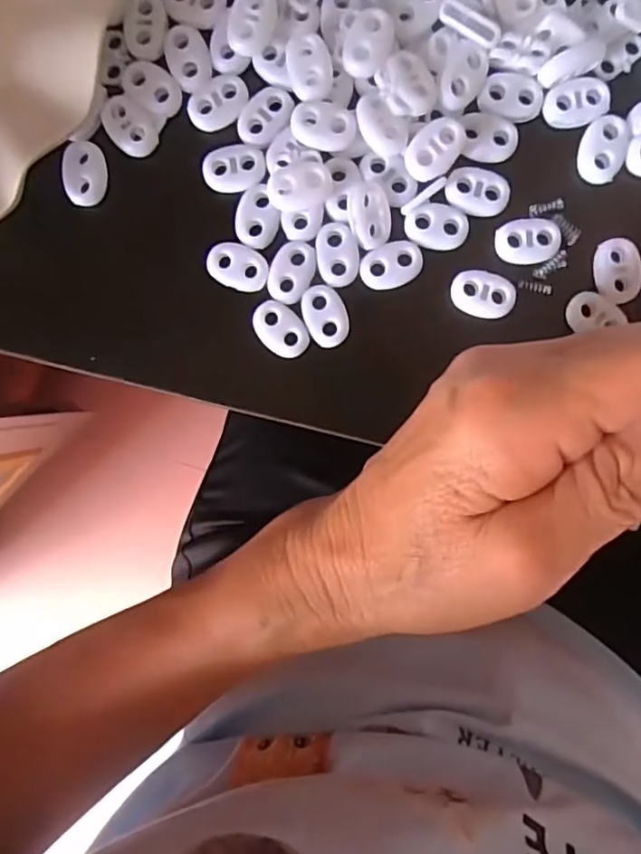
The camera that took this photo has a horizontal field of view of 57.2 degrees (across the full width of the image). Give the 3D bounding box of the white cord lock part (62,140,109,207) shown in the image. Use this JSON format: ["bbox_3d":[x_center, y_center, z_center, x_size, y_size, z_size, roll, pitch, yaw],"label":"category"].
[{"bbox_3d":[-0.086,-0.093,0.216,0.015,0.006,0.022,1,93,3],"label":"white cord lock part"}]

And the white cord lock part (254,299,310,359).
[{"bbox_3d":[-0.015,-0.036,0.212,0.016,0.004,0.023,-35,91,4],"label":"white cord lock part"}]

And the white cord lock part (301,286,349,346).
[{"bbox_3d":[0.002,-0.040,0.211,0.015,0.004,0.022,-19,92,4],"label":"white cord lock part"}]

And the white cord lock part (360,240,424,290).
[{"bbox_3d":[0.026,-0.059,0.212,0.022,0.004,0.015,-24,92,4],"label":"white cord lock part"}]

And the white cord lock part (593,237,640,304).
[{"bbox_3d":[0.106,-0.056,0.209,0.015,0.004,0.022,-3,93,3],"label":"white cord lock part"}]

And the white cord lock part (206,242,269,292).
[{"bbox_3d":[-0.030,-0.058,0.212,0.022,0.004,0.015,17,94,2],"label":"white cord lock part"}]

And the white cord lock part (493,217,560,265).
[{"bbox_3d":[0.074,-0.066,0.208,0.022,0.004,0.016,-10,93,4],"label":"white cord lock part"}]

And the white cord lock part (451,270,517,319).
[{"bbox_3d":[0.058,-0.048,0.210,0.022,0.004,0.015,13,94,2],"label":"white cord lock part"}]

